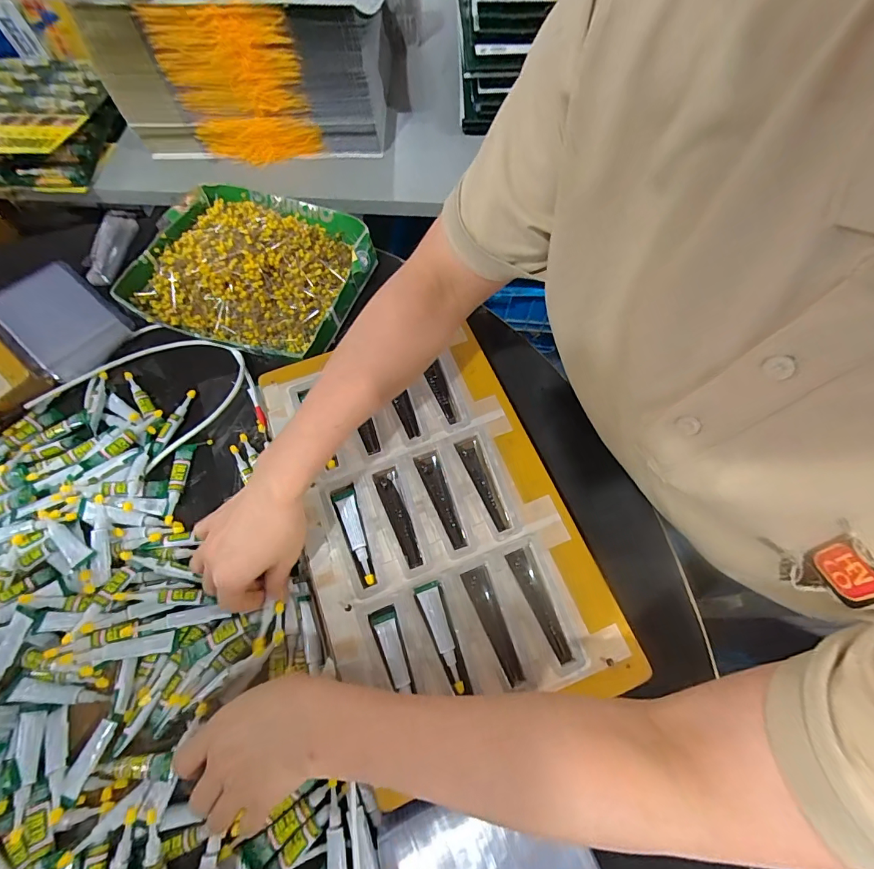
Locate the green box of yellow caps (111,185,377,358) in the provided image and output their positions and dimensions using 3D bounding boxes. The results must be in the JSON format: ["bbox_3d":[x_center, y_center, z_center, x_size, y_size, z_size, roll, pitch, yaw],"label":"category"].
[{"bbox_3d":[-0.225,-0.207,0.519,0.268,0.046,0.221,18,68,8],"label":"green box of yellow caps"}]

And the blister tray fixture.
[{"bbox_3d":[-0.001,0.078,0.391,0.226,0.034,0.355,-21,67,-6],"label":"blister tray fixture"}]

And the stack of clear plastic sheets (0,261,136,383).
[{"bbox_3d":[-0.430,-0.134,0.493,0.144,0.036,0.095,38,72,15],"label":"stack of clear plastic sheets"}]

